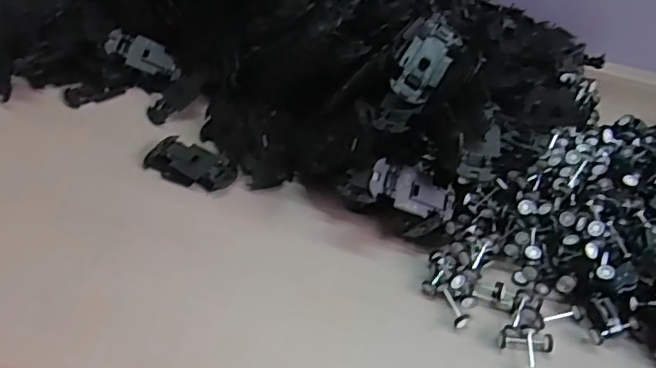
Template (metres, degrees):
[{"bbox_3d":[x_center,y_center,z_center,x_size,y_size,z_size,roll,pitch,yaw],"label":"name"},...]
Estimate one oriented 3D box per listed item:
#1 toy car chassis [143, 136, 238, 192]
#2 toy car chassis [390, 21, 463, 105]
[{"bbox_3d":[-0.101,-0.015,0.440,0.068,0.012,0.032,18,49,15],"label":"toy car chassis"},{"bbox_3d":[0.069,-0.086,0.414,0.029,0.011,0.066,26,71,18],"label":"toy car chassis"}]

